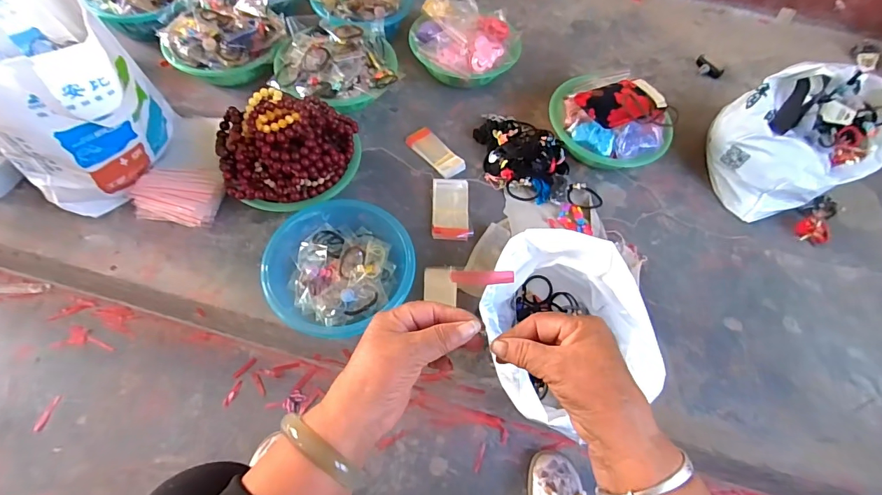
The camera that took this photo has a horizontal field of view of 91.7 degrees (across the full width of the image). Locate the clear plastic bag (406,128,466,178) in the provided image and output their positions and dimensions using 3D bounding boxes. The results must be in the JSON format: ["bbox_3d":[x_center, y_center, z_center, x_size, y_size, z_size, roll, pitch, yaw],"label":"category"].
[{"bbox_3d":[-0.012,-0.191,0.851,0.055,0.018,0.133,-37,71,-20],"label":"clear plastic bag"}]

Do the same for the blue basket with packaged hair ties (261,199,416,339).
[{"bbox_3d":[-0.160,0.032,0.686,0.219,0.081,0.209,2,62,-3],"label":"blue basket with packaged hair ties"}]

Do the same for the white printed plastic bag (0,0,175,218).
[{"bbox_3d":[-0.569,-0.228,0.645,0.220,0.289,0.231,-35,69,-21],"label":"white printed plastic bag"}]

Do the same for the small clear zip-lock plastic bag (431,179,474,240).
[{"bbox_3d":[0.019,-0.069,0.788,0.069,0.019,0.130,1,63,-3],"label":"small clear zip-lock plastic bag"}]

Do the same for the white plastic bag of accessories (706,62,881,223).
[{"bbox_3d":[0.704,-0.204,0.810,0.315,0.192,0.200,-11,64,-9],"label":"white plastic bag of accessories"}]

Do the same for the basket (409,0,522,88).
[{"bbox_3d":[0.054,-0.448,0.943,0.230,0.108,0.227,2,60,-3],"label":"basket"}]

